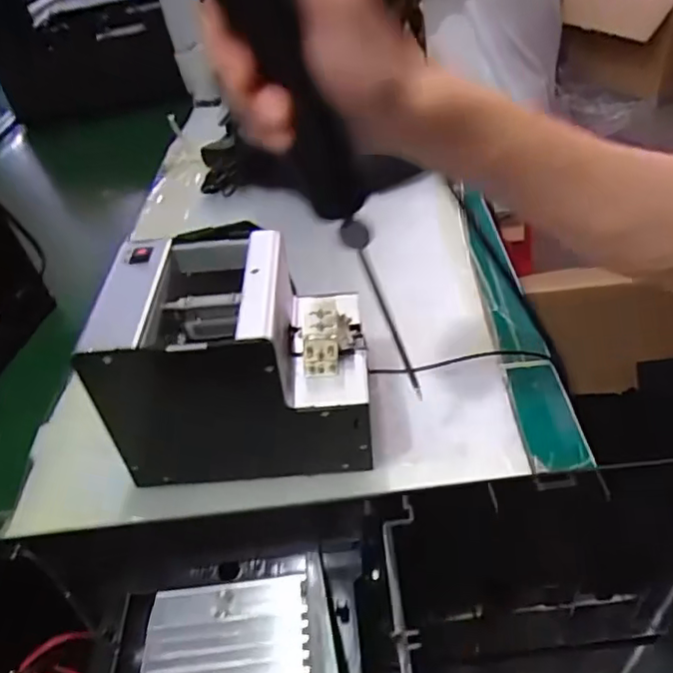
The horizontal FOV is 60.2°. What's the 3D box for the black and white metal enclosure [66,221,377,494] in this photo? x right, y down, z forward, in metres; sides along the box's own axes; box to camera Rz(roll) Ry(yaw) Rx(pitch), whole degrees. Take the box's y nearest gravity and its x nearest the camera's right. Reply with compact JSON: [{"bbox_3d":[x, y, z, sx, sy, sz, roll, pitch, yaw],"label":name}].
[{"bbox_3d":[-0.070,0.016,0.438,0.179,0.142,0.127,-7,40,4],"label":"black and white metal enclosure"}]

